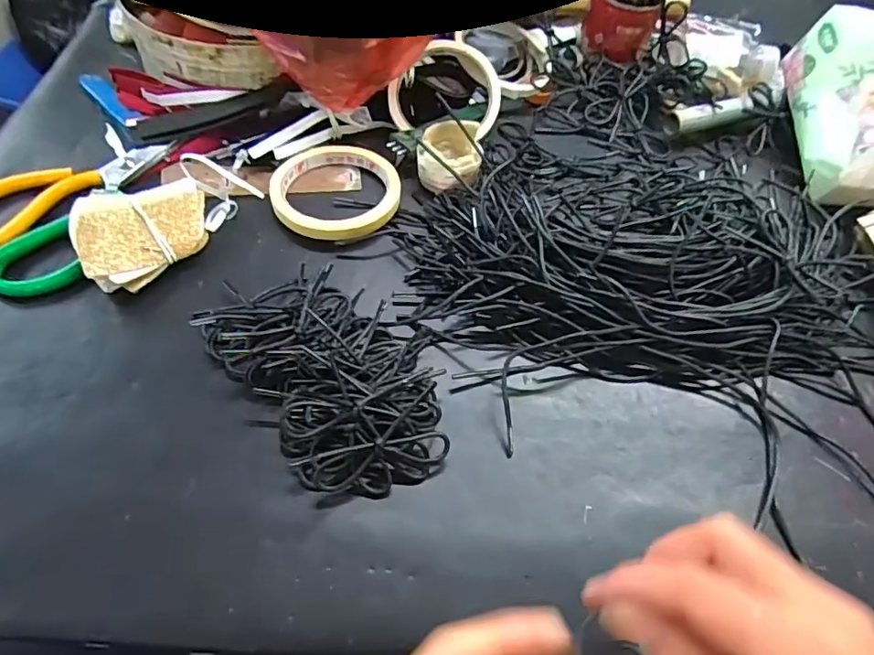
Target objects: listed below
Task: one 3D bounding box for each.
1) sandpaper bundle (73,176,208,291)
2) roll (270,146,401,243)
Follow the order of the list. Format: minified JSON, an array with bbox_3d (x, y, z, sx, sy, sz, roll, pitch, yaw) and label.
[{"bbox_3d":[-0.189,-0.062,0.352,0.079,0.031,0.065,-25,63,-19],"label":"sandpaper bundle"},{"bbox_3d":[-0.075,-0.104,0.397,0.093,0.009,0.089,2,58,-3],"label":"roll"}]

